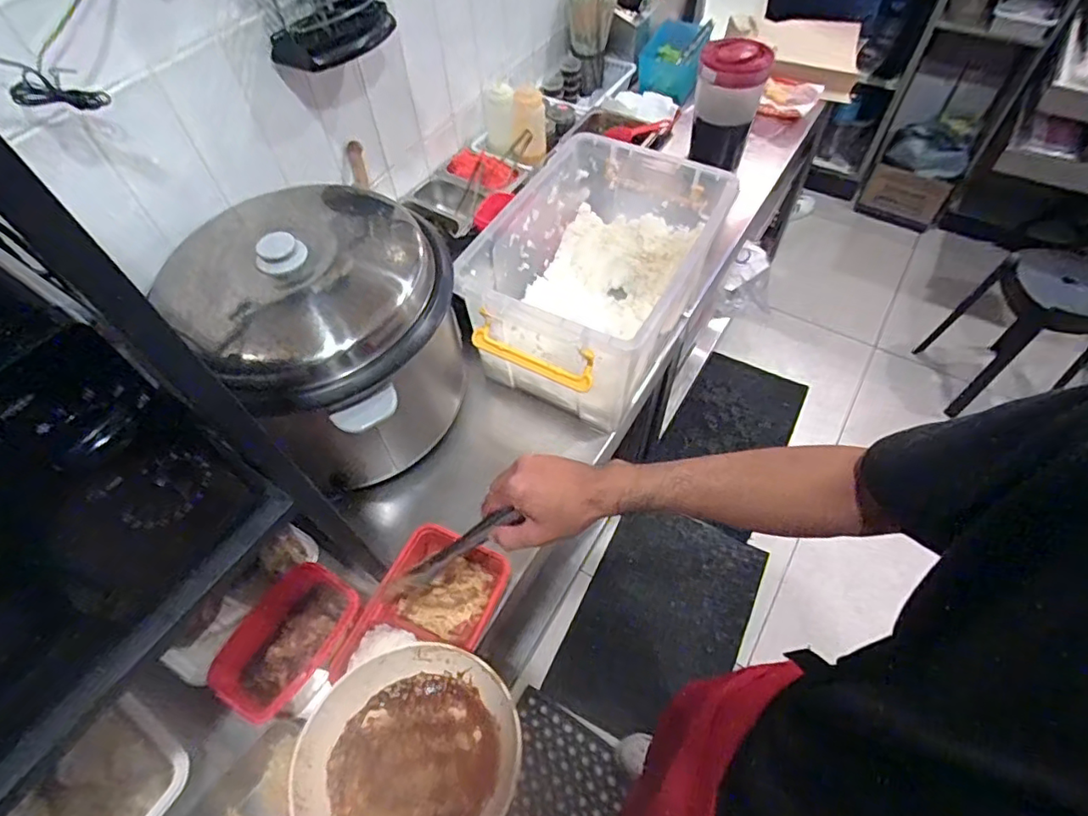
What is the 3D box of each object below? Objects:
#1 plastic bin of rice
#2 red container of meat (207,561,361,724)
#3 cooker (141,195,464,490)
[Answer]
[{"bbox_3d":[0.077,-0.192,0.882,0.294,0.226,0.410,27,61,19],"label":"plastic bin of rice"},{"bbox_3d":[-0.300,0.278,0.675,0.115,0.072,0.164,23,59,17],"label":"red container of meat"},{"bbox_3d":[-0.275,-0.108,0.782,0.342,0.282,0.318,-1,56,2],"label":"cooker"}]

